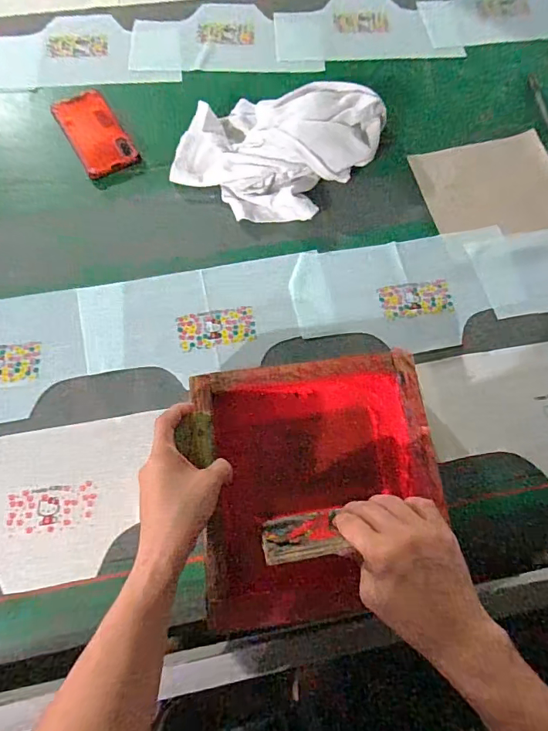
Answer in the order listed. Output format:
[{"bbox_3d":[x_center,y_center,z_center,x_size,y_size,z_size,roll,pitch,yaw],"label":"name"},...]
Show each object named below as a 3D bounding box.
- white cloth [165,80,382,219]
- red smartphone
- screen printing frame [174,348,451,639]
[{"bbox_3d":[0.009,-0.337,0.669,0.235,0.060,0.289,42,74,13],"label":"white cloth"},{"bbox_3d":[-0.273,-0.354,0.691,0.078,0.015,0.149,-30,73,-12],"label":"red smartphone"},{"bbox_3d":[0.044,0.134,0.496,0.251,0.075,0.273,-7,89,-12],"label":"screen printing frame"}]

